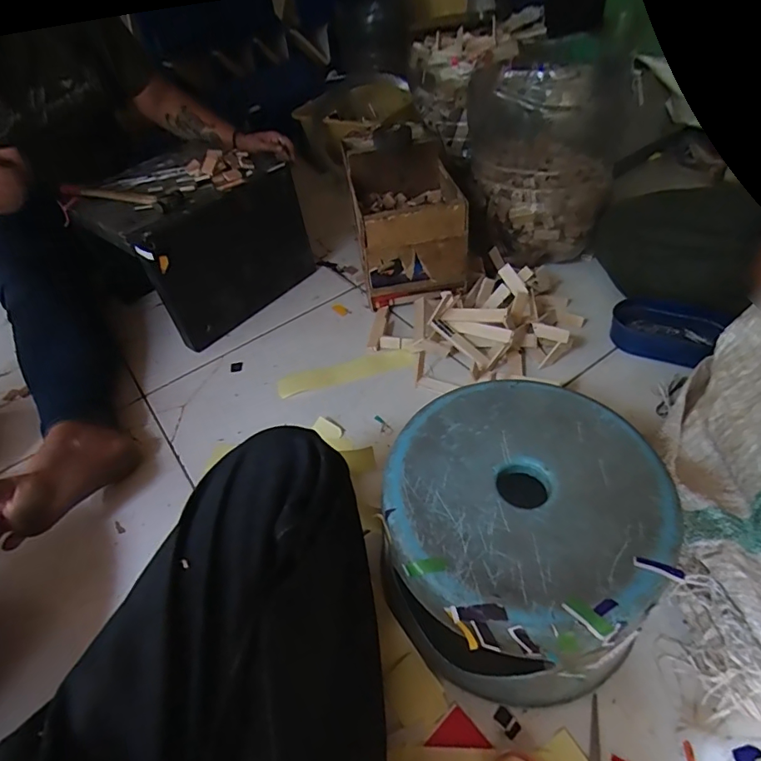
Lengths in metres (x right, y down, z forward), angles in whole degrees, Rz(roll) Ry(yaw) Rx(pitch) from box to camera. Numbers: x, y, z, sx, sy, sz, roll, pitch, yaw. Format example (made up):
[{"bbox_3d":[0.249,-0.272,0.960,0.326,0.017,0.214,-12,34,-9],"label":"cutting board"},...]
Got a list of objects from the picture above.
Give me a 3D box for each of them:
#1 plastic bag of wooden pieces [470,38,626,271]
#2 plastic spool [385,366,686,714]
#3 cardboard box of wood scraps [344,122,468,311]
[{"bbox_3d":[0.268,-0.375,0.812,0.229,0.260,0.251,6,48,14],"label":"plastic bag of wooden pieces"},{"bbox_3d":[0.117,0.141,0.441,0.212,0.173,0.222,-4,46,5],"label":"plastic spool"},{"bbox_3d":[0.045,-0.253,0.805,0.159,0.209,0.186,-9,46,0],"label":"cardboard box of wood scraps"}]

